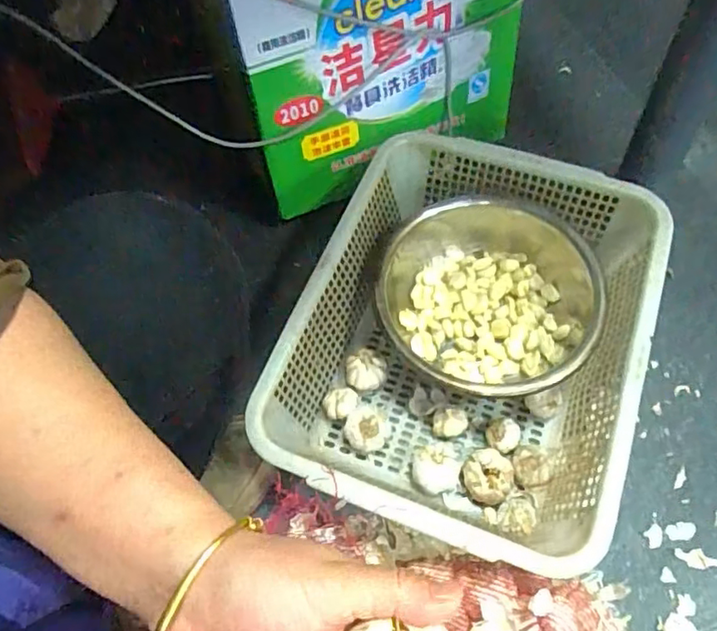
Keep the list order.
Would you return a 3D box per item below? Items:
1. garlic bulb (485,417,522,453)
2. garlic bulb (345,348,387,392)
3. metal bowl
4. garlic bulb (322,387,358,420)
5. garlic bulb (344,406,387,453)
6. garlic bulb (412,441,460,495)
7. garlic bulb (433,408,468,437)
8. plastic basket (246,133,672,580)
[{"bbox_3d":[0.173,0.145,0.697,0.038,0.028,0.042,24,66,15],"label":"garlic bulb"},{"bbox_3d":[0.010,0.075,0.747,0.050,0.039,0.054,-1,62,3],"label":"garlic bulb"},{"bbox_3d":[0.161,-0.021,0.748,0.264,0.106,0.284,-1,62,3],"label":"metal bowl"},{"bbox_3d":[-0.022,0.113,0.726,0.042,0.028,0.038,-8,62,-1],"label":"garlic bulb"},{"bbox_3d":[0.010,0.140,0.706,0.049,0.047,0.048,-1,62,3],"label":"garlic bulb"},{"bbox_3d":[0.089,0.181,0.684,0.055,0.035,0.058,-1,62,3],"label":"garlic bulb"},{"bbox_3d":[0.112,0.132,0.709,0.043,0.034,0.029,-4,62,2],"label":"garlic bulb"},{"bbox_3d":[0.132,0.025,0.705,0.370,0.139,0.472,19,65,13],"label":"plastic basket"}]

